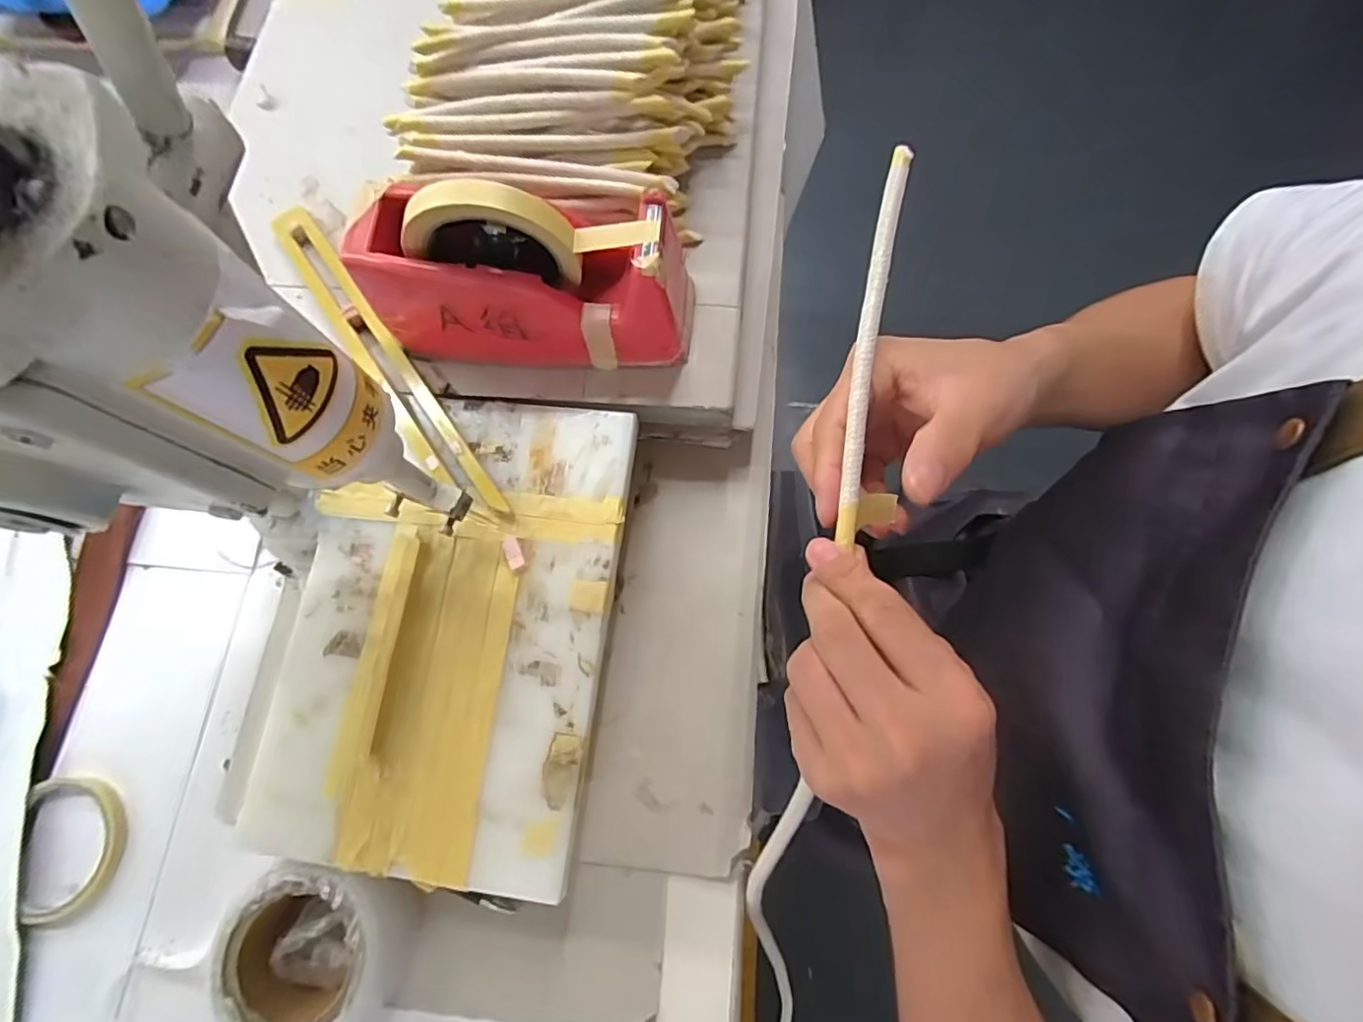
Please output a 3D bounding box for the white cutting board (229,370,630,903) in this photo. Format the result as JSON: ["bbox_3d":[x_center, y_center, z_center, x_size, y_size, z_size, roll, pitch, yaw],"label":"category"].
[{"bbox_3d":[-0.148,0.065,0.385,0.200,0.016,0.297,7,73,3],"label":"white cutting board"}]

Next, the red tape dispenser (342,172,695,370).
[{"bbox_3d":[-0.095,-0.159,0.379,0.199,0.115,0.081,4,73,2],"label":"red tape dispenser"}]

